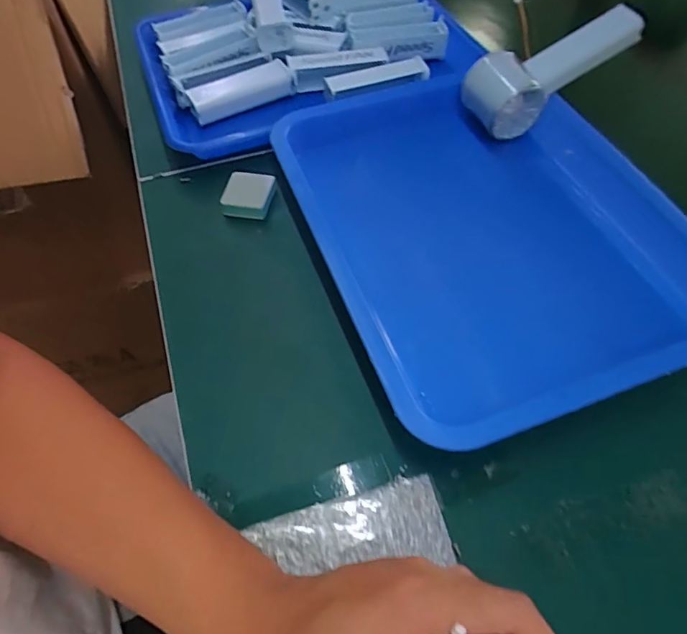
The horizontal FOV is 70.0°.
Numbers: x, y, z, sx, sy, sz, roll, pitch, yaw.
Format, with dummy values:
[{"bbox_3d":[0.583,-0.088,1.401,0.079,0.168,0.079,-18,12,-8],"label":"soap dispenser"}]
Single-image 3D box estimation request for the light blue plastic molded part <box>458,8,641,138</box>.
[{"bbox_3d":[0.188,-0.221,0.440,0.152,0.060,0.055,-26,56,11],"label":"light blue plastic molded part"}]

